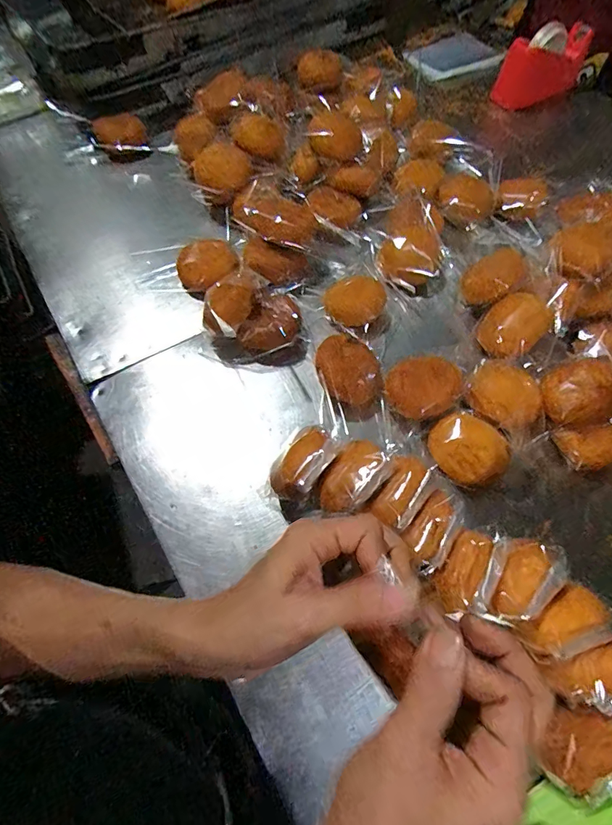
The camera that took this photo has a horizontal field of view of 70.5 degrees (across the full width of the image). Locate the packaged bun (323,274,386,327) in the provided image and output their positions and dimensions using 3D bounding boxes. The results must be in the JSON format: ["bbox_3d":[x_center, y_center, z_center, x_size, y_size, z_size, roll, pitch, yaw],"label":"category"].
[{"bbox_3d":[0.075,-0.158,0.623,0.097,0.036,0.068,-30,66,-15],"label":"packaged bun"}]

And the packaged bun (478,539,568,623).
[{"bbox_3d":[0.198,0.154,0.399,0.059,0.024,0.084,28,65,14],"label":"packaged bun"}]

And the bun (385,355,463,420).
[{"bbox_3d":[0.146,-0.026,0.549,0.085,0.054,0.074,16,63,8],"label":"bun"}]

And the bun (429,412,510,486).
[{"bbox_3d":[0.194,0.042,0.517,0.092,0.041,0.077,40,69,19],"label":"bun"}]

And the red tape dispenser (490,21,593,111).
[{"bbox_3d":[0.502,-0.720,0.910,0.202,0.130,0.075,-29,66,-15],"label":"red tape dispenser"}]

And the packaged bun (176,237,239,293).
[{"bbox_3d":[-0.149,-0.222,0.653,0.090,0.042,0.075,-15,63,-8],"label":"packaged bun"}]

